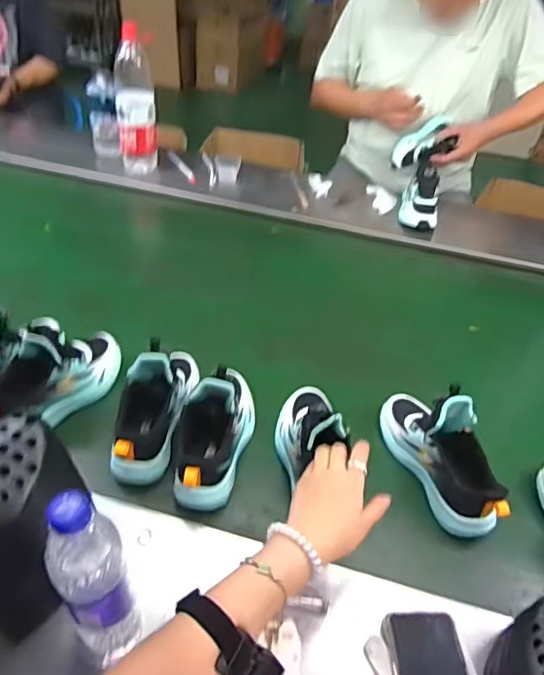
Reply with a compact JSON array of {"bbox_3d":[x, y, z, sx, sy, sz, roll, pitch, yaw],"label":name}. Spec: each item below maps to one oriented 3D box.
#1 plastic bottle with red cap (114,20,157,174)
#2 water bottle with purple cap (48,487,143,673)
[{"bbox_3d":[-0.320,-0.539,1.210,0.089,0.285,0.074,-4,44,-10],"label":"plastic bottle with red cap"},{"bbox_3d":[-0.160,0.223,0.467,0.057,0.249,0.059,-19,49,-24],"label":"water bottle with purple cap"}]

